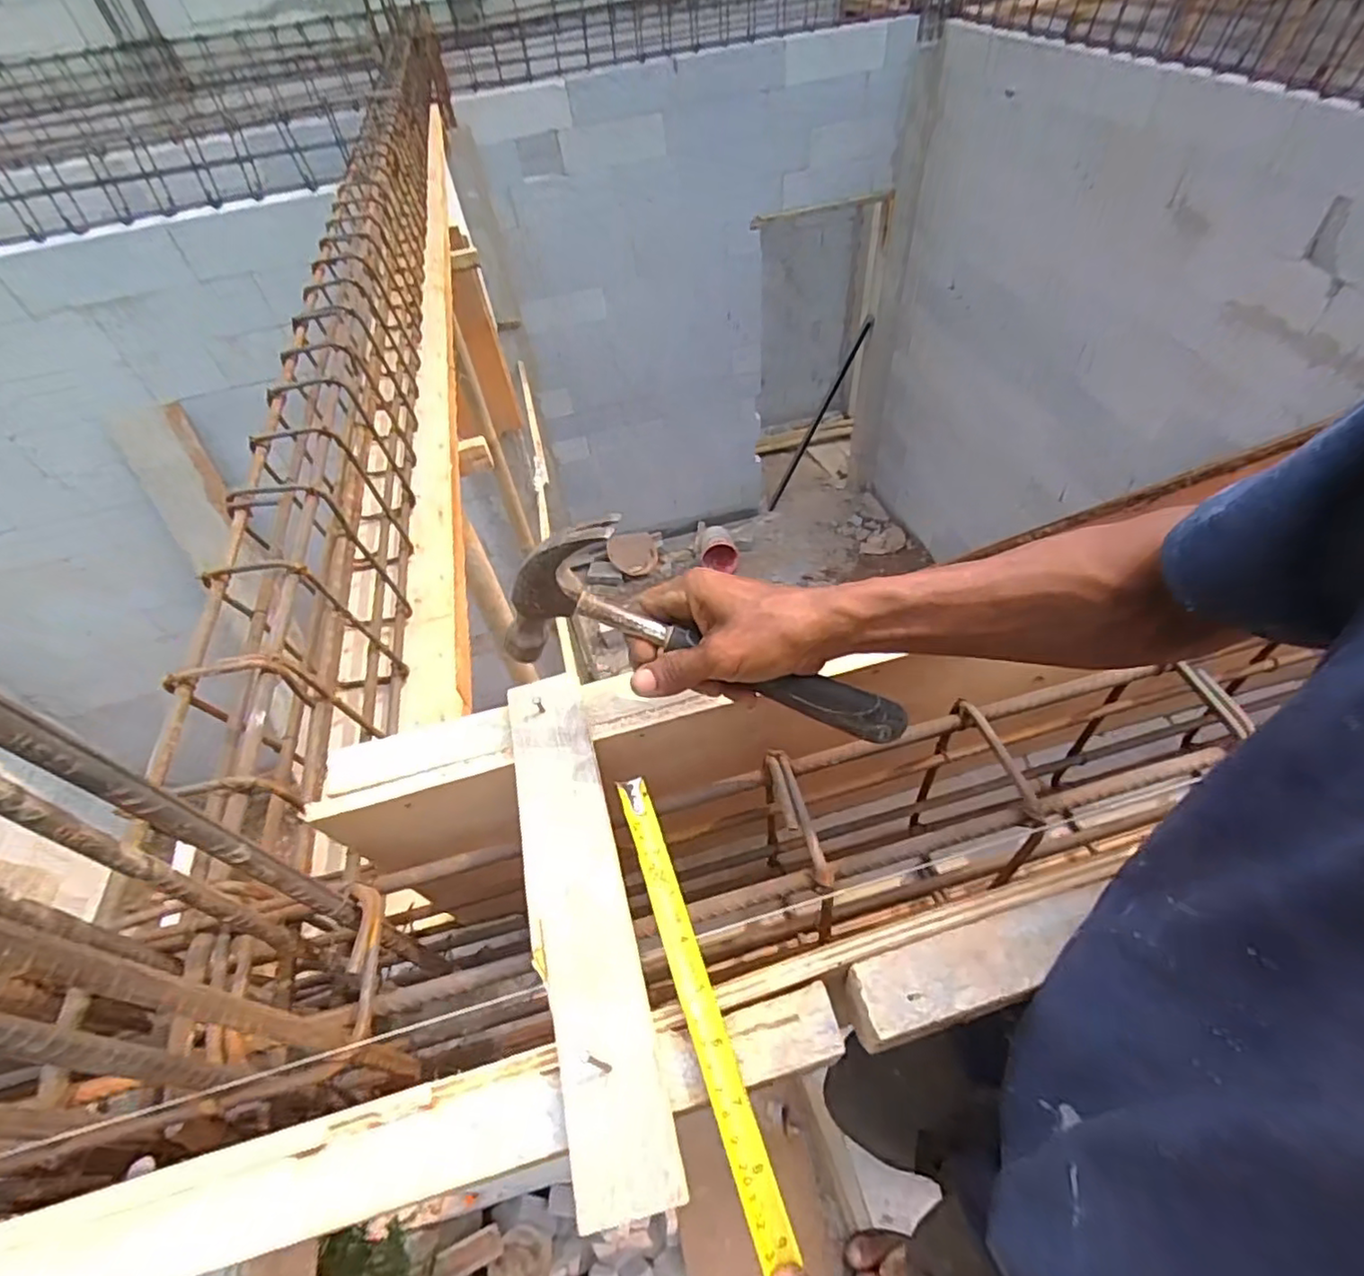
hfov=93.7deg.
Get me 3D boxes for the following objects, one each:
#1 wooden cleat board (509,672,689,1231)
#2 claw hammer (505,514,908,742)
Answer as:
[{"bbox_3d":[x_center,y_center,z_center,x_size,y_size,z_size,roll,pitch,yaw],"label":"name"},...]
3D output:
[{"bbox_3d":[-0.061,0.144,0.371,0.052,0.020,0.292,-15,50,-6],"label":"wooden cleat board"},{"bbox_3d":[0.023,0.005,0.380,0.245,0.103,0.036,19,52,-5],"label":"claw hammer"}]

